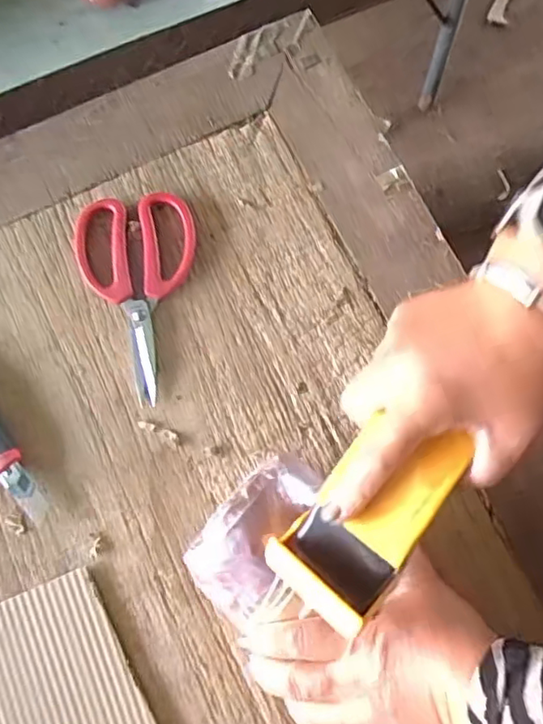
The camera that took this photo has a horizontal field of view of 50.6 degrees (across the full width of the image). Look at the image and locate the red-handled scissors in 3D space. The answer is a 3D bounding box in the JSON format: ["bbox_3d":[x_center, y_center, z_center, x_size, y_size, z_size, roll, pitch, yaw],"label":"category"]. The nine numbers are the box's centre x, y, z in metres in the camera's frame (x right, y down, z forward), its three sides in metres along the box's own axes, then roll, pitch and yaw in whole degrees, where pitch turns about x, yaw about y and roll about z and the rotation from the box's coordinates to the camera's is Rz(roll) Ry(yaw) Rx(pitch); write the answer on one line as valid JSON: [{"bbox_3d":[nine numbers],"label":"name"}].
[{"bbox_3d":[-0.115,-0.059,0.509,0.106,0.014,0.186,-9,78,-3],"label":"red-handled scissors"}]

